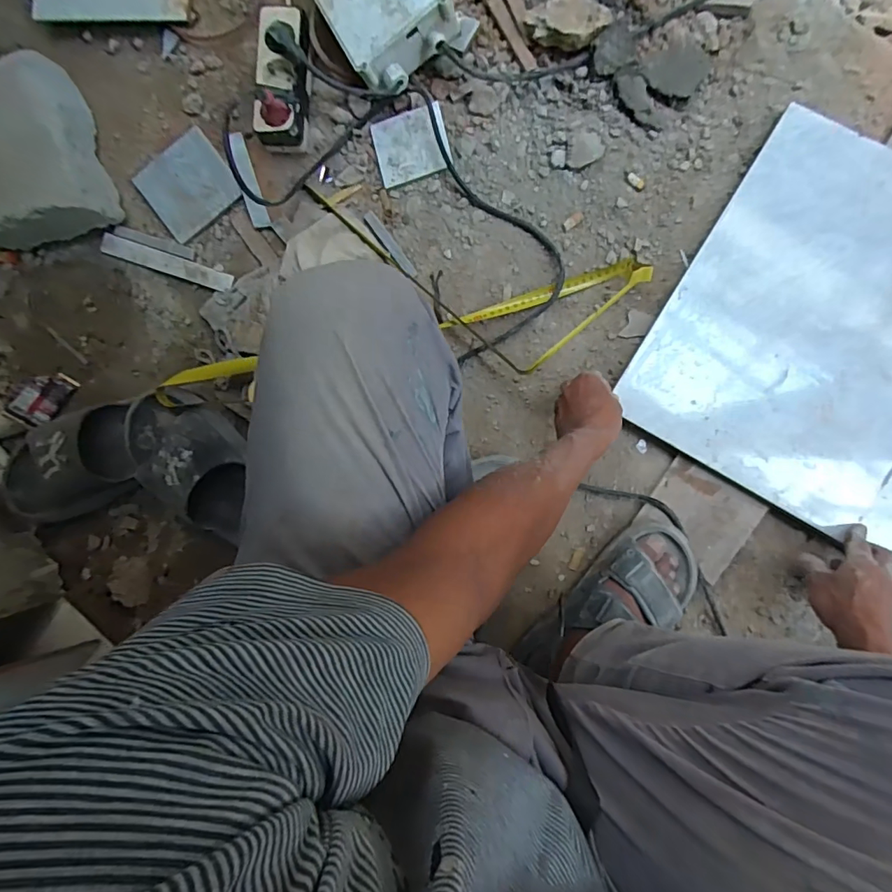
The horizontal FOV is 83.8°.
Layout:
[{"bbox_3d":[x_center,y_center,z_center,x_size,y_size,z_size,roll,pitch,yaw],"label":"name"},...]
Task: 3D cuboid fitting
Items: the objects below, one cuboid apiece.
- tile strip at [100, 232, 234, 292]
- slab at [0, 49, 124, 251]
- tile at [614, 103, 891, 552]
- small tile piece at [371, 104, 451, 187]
[{"bbox_3d":[-0.372,-0.244,0.664,0.198,0.013,0.026,20,94,6],"label":"tile strip"},{"bbox_3d":[-0.539,-0.378,0.643,0.169,0.091,0.225,-16,89,6],"label":"slab"},{"bbox_3d":[0.456,-0.114,0.554,0.393,0.013,0.389,31,95,5],"label":"tile"},{"bbox_3d":[-0.044,-0.378,0.622,0.091,0.012,0.077,-12,96,14],"label":"small tile piece"}]

